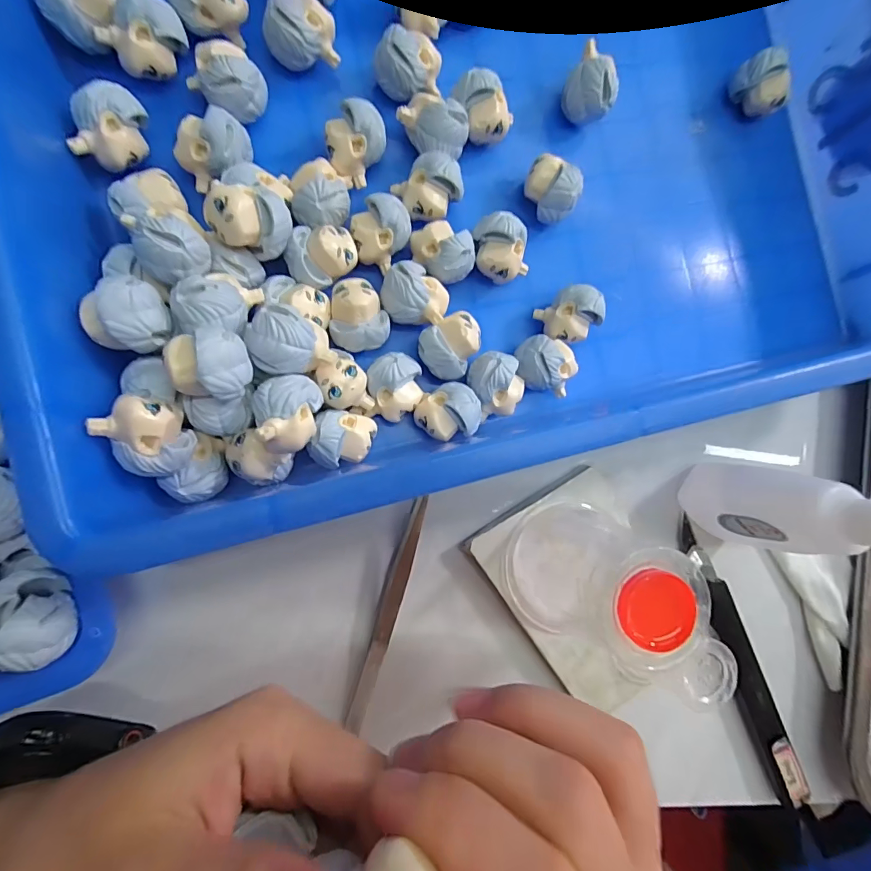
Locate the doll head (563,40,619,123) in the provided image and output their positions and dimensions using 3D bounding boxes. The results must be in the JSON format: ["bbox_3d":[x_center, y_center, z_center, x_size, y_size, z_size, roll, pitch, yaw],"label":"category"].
[{"bbox_3d":[0.072,-0.160,0.203,0.023,0.026,0.025,0,88,-9],"label":"doll head"}]

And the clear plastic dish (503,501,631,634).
[{"bbox_3d":[0.059,0.059,0.201,0.056,0.006,0.057,20,85,-8],"label":"clear plastic dish"}]

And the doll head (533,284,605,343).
[{"bbox_3d":[0.060,-0.053,0.199,0.024,0.025,0.022,0,88,-9],"label":"doll head"}]

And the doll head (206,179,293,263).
[{"bbox_3d":[-0.066,-0.078,0.160,0.026,0.020,0.022,15,88,-7],"label":"doll head"}]

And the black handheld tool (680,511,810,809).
[{"bbox_3d":[0.151,0.111,0.217,0.015,0.012,0.146,-22,92,-9],"label":"black handheld tool"}]

